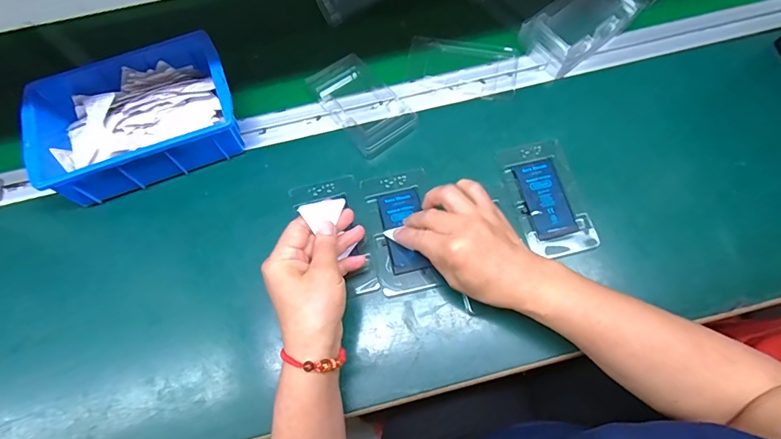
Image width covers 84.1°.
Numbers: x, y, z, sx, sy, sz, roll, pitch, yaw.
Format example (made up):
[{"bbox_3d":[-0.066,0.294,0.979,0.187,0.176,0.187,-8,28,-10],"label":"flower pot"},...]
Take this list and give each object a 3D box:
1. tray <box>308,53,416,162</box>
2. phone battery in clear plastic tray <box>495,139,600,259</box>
[{"bbox_3d":[-0.033,-0.136,0.508,0.076,0.017,0.132,-36,74,-10],"label":"tray"},{"bbox_3d":[0.166,-0.023,0.462,0.072,0.004,0.127,-15,72,-4],"label":"phone battery in clear plastic tray"}]

